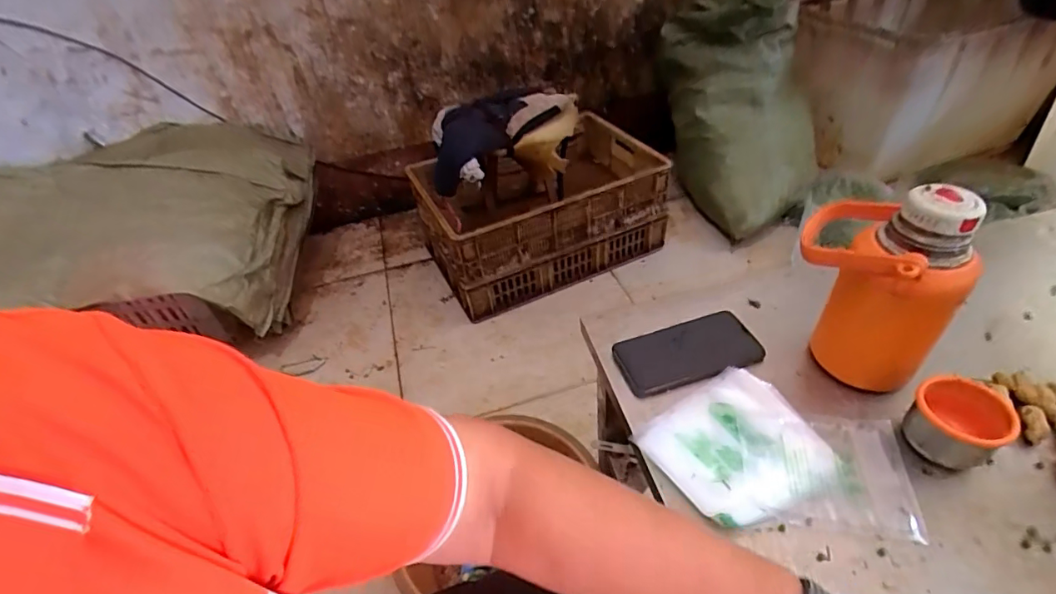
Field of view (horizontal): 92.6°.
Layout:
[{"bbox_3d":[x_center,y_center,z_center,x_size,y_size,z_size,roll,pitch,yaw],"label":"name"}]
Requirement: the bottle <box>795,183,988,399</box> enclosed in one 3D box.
[{"bbox_3d":[0.327,-0.009,0.485,0.137,0.203,0.092,24,50,31],"label":"bottle"}]

